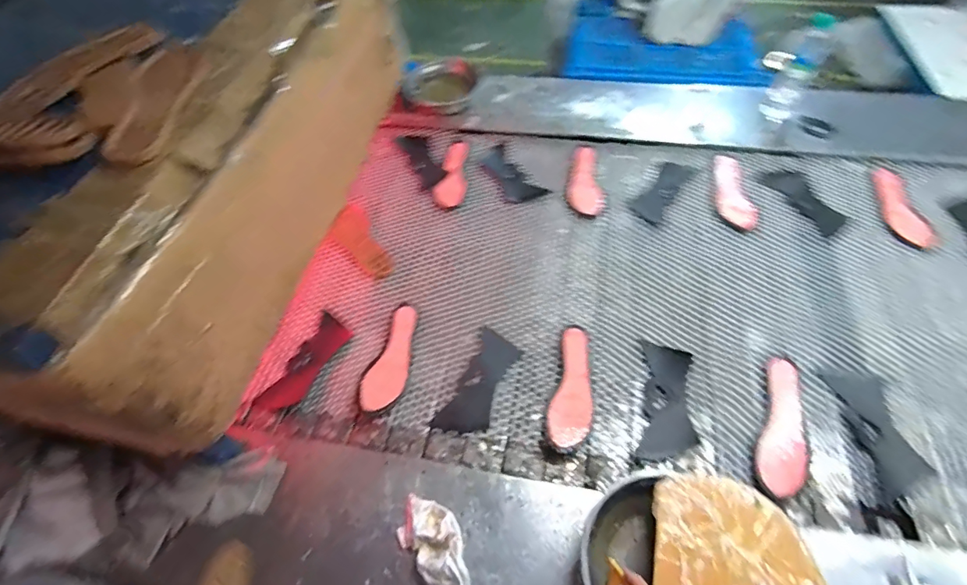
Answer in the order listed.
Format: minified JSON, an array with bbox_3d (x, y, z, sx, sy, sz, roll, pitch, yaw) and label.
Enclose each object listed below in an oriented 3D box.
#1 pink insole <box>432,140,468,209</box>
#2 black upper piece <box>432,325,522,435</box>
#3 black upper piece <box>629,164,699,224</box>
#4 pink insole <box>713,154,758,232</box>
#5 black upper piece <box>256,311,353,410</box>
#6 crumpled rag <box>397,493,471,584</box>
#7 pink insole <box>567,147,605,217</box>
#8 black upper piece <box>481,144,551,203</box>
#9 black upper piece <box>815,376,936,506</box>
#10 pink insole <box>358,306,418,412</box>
[{"bbox_3d":[-0.073,-0.292,1.119,0.073,0.005,0.225,3,56,7],"label":"pink insole"},{"bbox_3d":[-0.005,0.161,0.816,0.085,0.009,0.206,21,60,18],"label":"black upper piece"},{"bbox_3d":[0.410,-0.232,1.043,0.069,0.009,0.187,33,64,24],"label":"black upper piece"},{"bbox_3d":[0.569,-0.230,1.046,0.081,0.024,0.207,2,57,5],"label":"pink insole"},{"bbox_3d":[-0.326,0.130,0.855,0.074,0.006,0.200,20,59,18],"label":"black upper piece"},{"bbox_3d":[-0.063,0.351,0.635,0.079,0.034,0.161,-36,60,-19],"label":"crumpled rag"},{"bbox_3d":[0.236,-0.267,1.089,0.077,0.009,0.218,-1,55,4],"label":"pink insole"},{"bbox_3d":[0.060,-0.282,1.112,0.090,0.006,0.198,-27,61,-19],"label":"black upper piece"},{"bbox_3d":[0.629,0.215,0.728,0.090,0.015,0.202,-5,55,2],"label":"black upper piece"},{"bbox_3d":[-0.162,0.119,0.845,0.068,0.018,0.209,11,57,12],"label":"pink insole"}]

